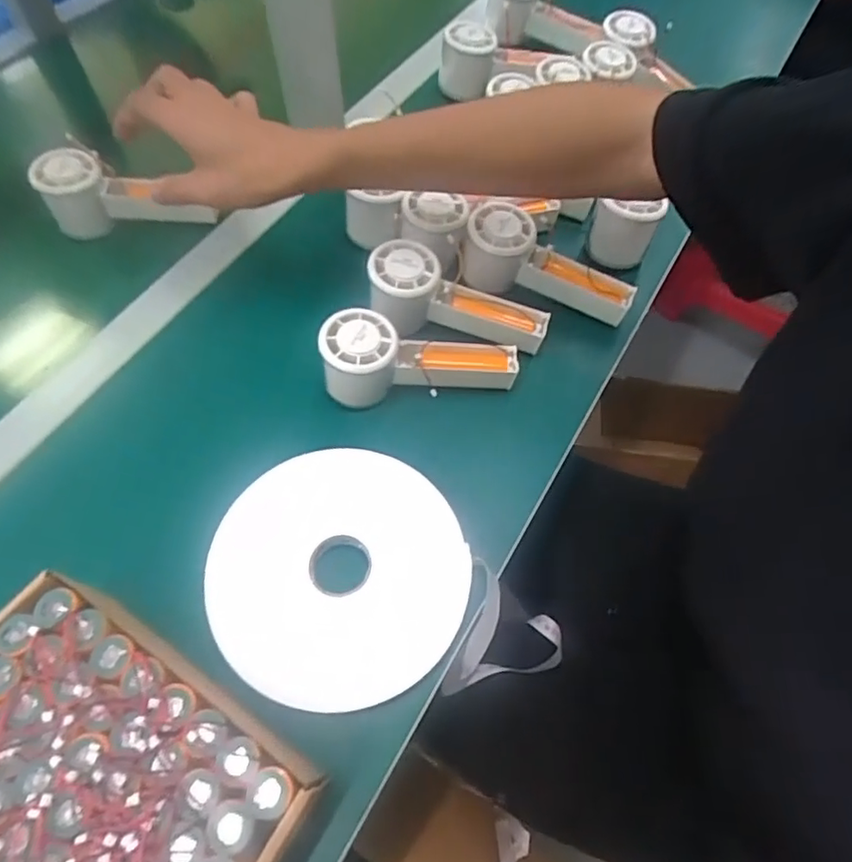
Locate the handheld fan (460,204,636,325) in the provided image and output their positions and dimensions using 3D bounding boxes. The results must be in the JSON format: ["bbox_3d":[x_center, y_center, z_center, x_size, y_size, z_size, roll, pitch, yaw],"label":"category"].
[{"bbox_3d":[0.105,-0.138,0.500,0.152,0.071,0.055,20,64,7],"label":"handheld fan"}]

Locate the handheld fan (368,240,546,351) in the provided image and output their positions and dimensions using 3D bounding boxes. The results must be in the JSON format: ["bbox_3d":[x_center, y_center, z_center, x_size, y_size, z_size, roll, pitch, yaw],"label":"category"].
[{"bbox_3d":[0.022,-0.103,0.480,0.153,0.054,0.066,18,63,-9],"label":"handheld fan"}]

